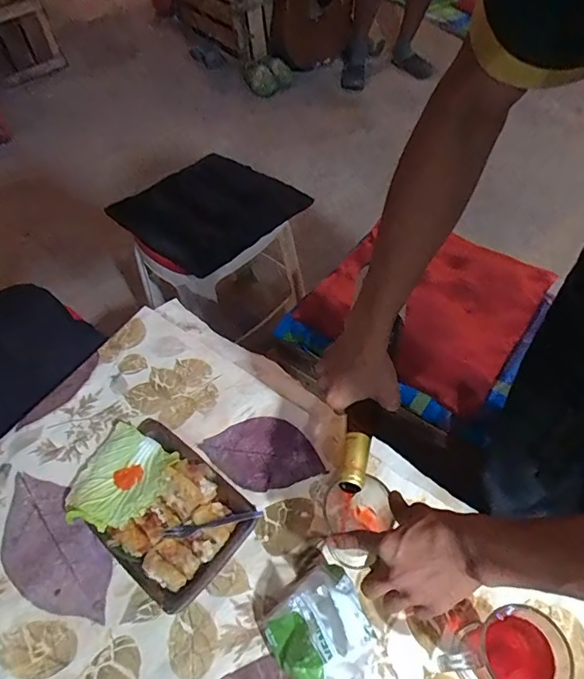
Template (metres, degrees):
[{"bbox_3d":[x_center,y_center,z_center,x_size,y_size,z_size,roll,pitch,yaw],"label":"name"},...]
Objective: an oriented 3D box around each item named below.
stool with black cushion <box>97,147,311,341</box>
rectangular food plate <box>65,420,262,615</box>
[{"bbox_3d":[-0.177,-0.211,1.209,0.384,0.361,0.296,-38,61,-23],"label":"stool with black cushion"},{"bbox_3d":[-0.180,0.214,0.626,0.243,0.049,0.155,31,60,25],"label":"rectangular food plate"}]

